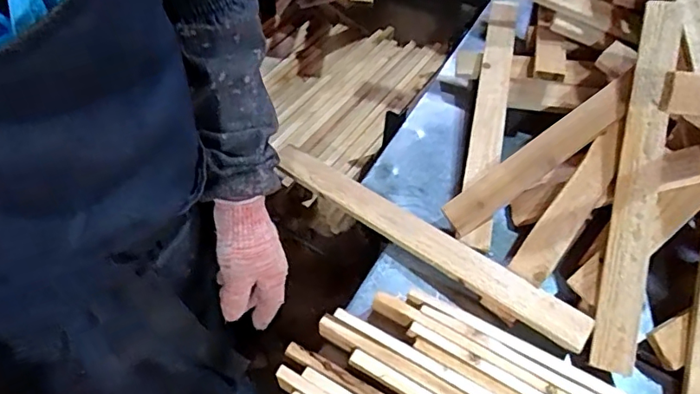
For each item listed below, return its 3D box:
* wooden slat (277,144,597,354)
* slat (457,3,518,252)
[{"bbox_3d":[0.090,0.054,0.703,0.479,0.012,0.049,32,70,22],"label":"wooden slat"},{"bbox_3d":[0.221,-0.140,0.814,0.049,0.020,0.484,4,60,20],"label":"slat"}]

